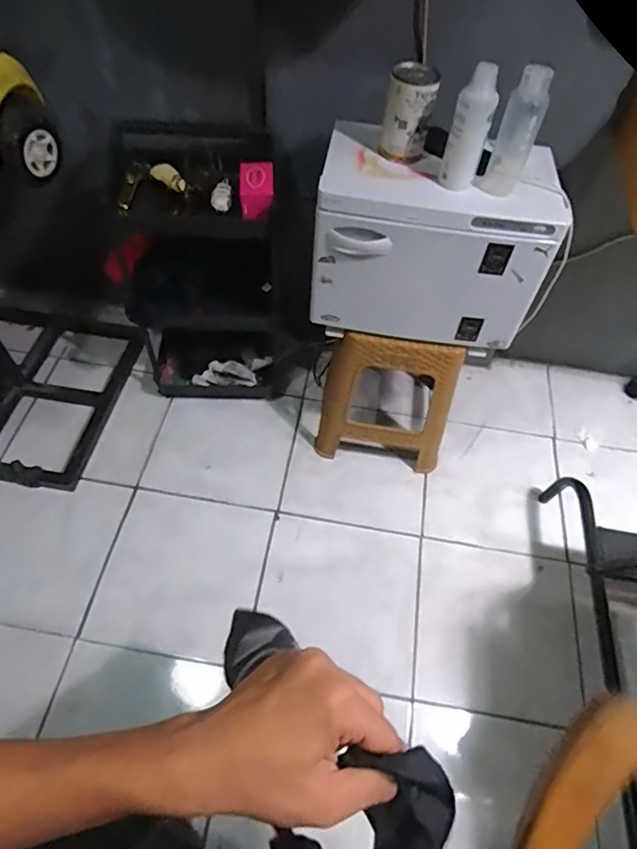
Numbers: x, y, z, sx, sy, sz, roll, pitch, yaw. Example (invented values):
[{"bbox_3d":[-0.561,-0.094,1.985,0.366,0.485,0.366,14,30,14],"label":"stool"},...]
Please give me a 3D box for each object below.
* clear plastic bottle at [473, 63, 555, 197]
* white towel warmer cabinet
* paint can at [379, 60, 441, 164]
[{"bbox_3d":[0.343,-0.511,0.900,0.075,0.187,0.080,18,58,8],"label":"clear plastic bottle"},{"bbox_3d":[0.231,-0.387,1.107,0.451,0.300,0.258,9,57,3],"label":"white towel warmer cabinet"},{"bbox_3d":[0.171,-0.584,0.975,0.086,0.130,0.104,16,57,7],"label":"paint can"}]

